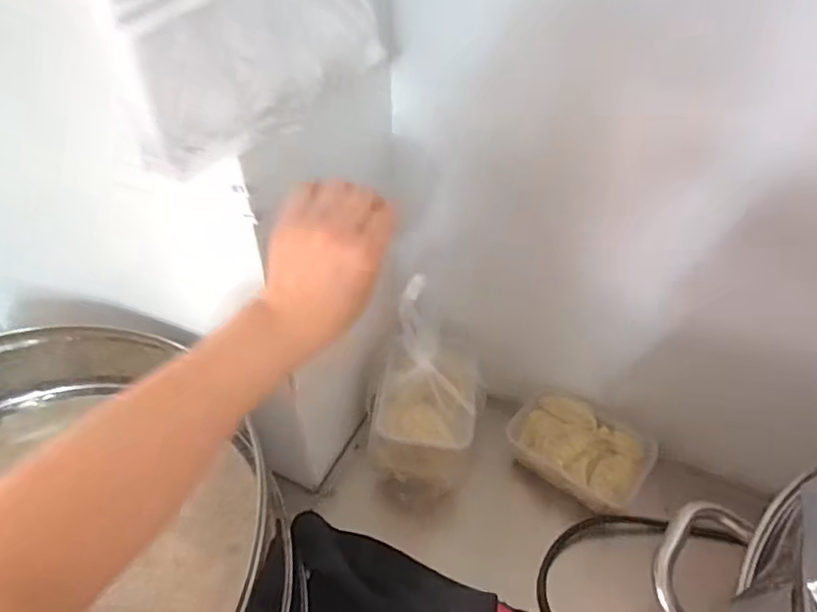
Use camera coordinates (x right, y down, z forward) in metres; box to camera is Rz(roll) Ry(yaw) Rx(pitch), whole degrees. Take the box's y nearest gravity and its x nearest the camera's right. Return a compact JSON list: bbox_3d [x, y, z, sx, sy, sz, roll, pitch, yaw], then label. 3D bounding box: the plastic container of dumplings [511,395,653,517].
[{"bbox_3d":[0.224,0.179,0.738,0.168,0.048,0.125,29,49,28],"label":"plastic container of dumplings"}]

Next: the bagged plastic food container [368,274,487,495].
[{"bbox_3d":[0.022,0.087,0.681,0.131,0.223,0.167,10,43,12],"label":"bagged plastic food container"}]

